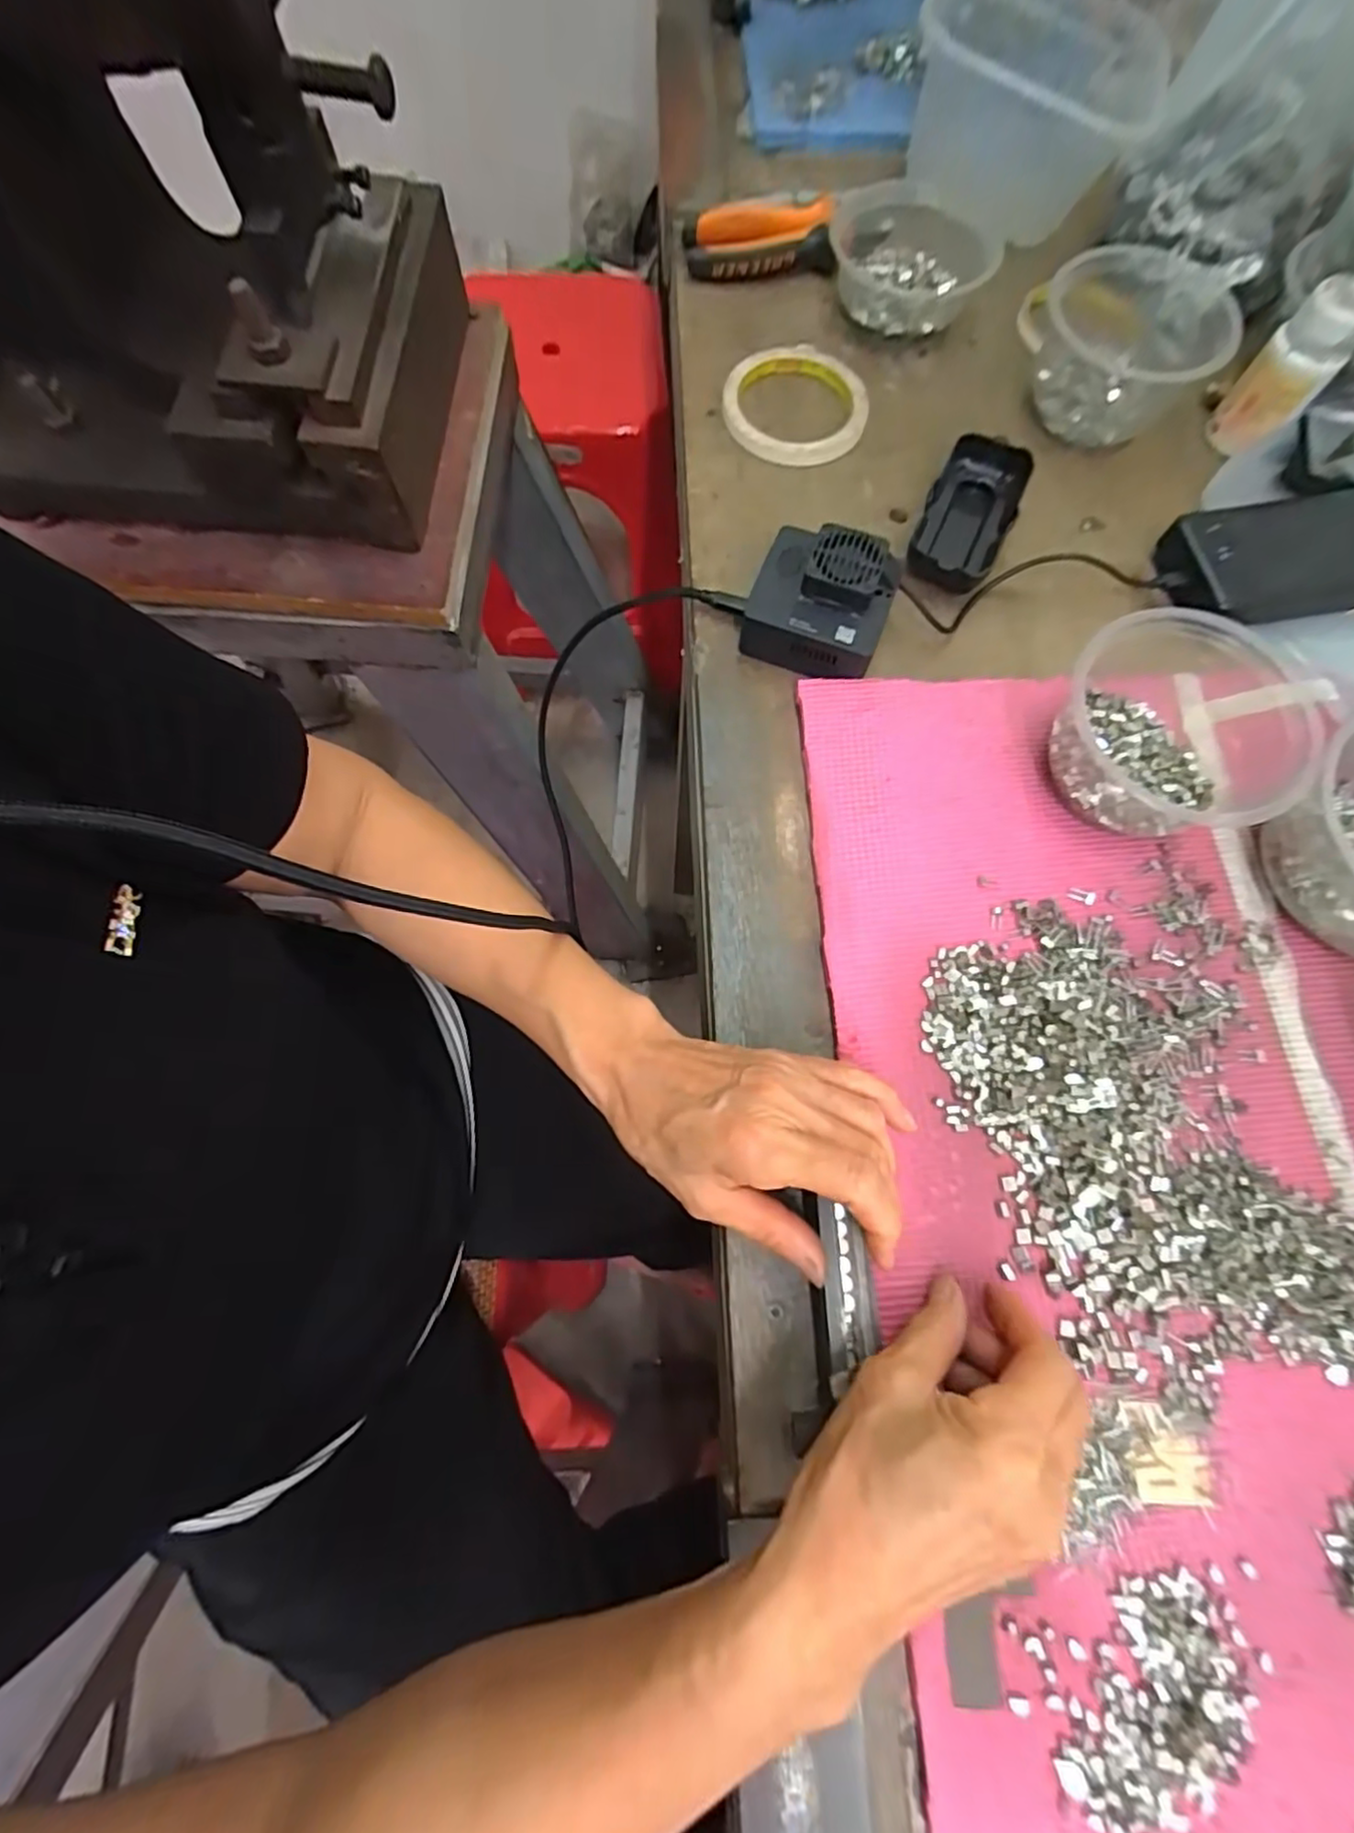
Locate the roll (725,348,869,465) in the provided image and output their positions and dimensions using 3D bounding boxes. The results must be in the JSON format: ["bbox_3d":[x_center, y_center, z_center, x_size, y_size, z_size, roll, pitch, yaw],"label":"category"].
[{"bbox_3d":[0.081,-0.355,0.463,0.097,0.017,0.097,0,73,0],"label":"roll"}]

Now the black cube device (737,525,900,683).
[{"bbox_3d":[0.083,-0.183,0.391,0.078,0.044,0.070,21,74,7],"label":"black cube device"}]

